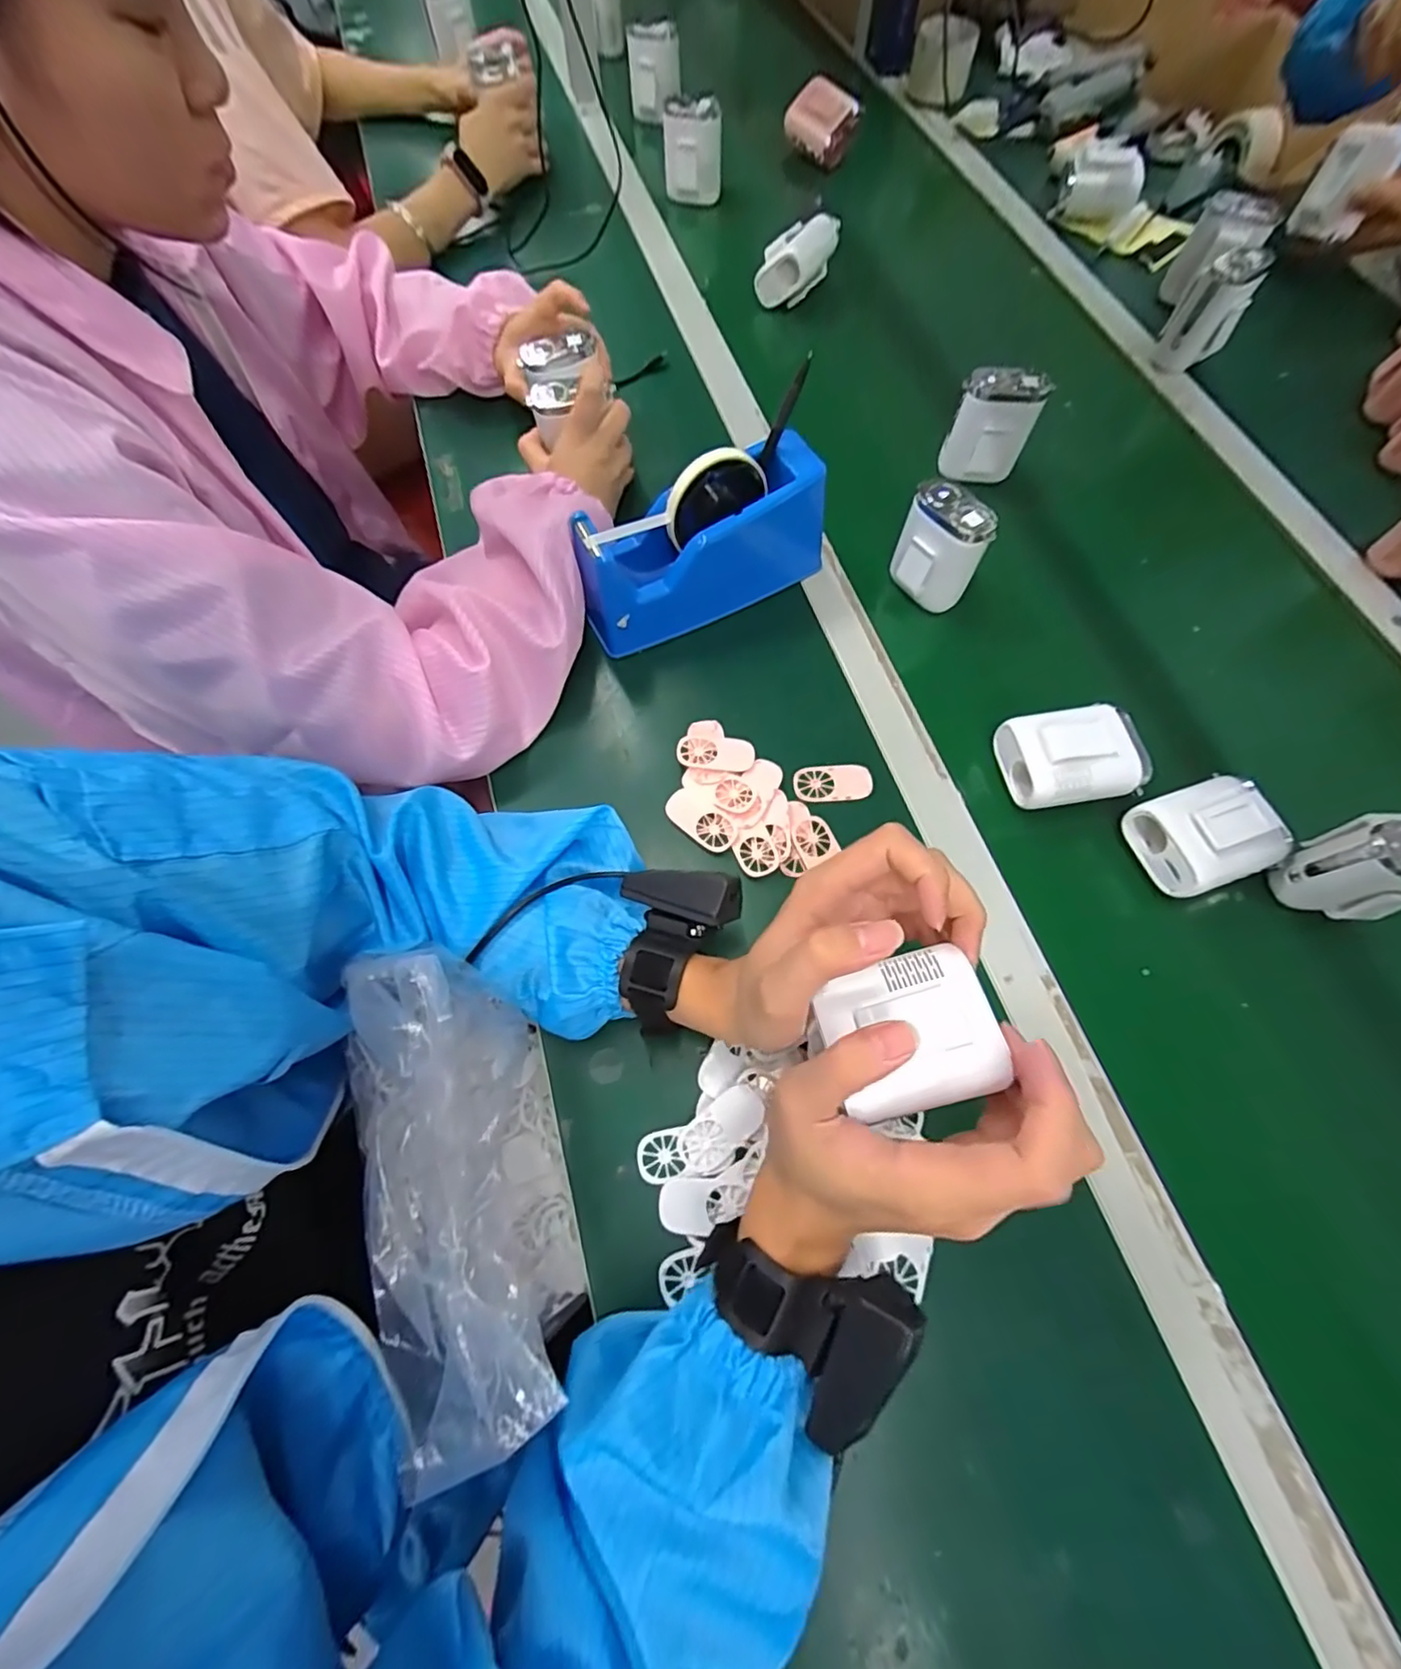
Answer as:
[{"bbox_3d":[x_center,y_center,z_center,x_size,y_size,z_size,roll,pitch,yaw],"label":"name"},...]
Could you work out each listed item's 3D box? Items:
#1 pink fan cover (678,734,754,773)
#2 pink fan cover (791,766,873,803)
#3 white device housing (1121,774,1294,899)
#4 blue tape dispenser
[{"bbox_3d":[0.012,-0.062,0.457,0.058,0.006,0.027,7,67,4],"label":"pink fan cover"},{"bbox_3d":[0.100,-0.039,0.453,0.057,0.006,0.029,-1,67,1],"label":"pink fan cover"},{"bbox_3d":[0.349,-0.002,0.409,0.090,0.042,0.069,-19,68,-7],"label":"white device housing"},{"bbox_3d":[0.000,-0.229,0.481,0.206,0.108,0.070,-29,70,-11],"label":"blue tape dispenser"}]

